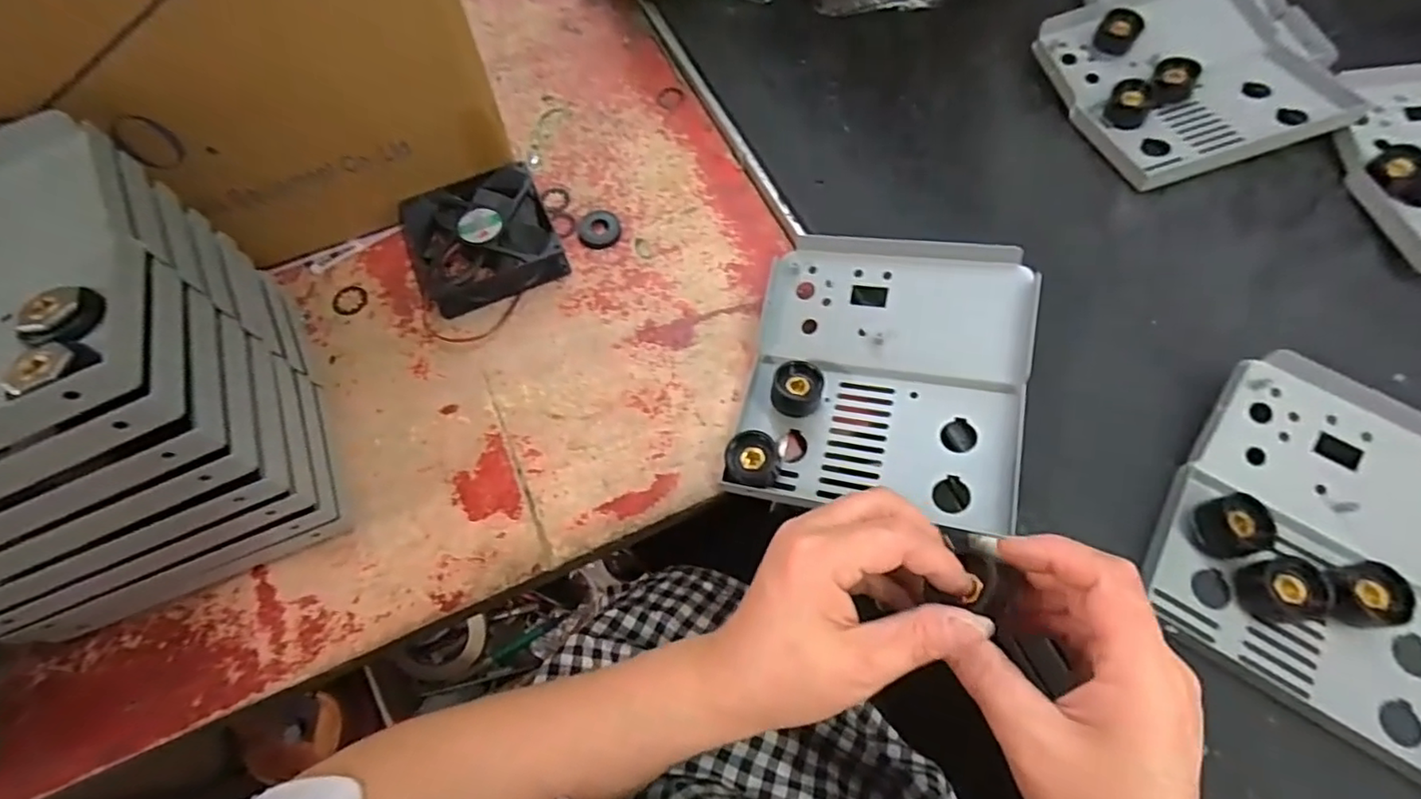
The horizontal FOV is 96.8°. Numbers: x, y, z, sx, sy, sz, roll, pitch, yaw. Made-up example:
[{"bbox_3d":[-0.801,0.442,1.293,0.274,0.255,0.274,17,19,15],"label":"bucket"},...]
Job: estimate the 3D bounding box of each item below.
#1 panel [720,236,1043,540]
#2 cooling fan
[{"bbox_3d":[0.102,-0.017,0.374,0.154,0.041,0.173,12,65,9],"label":"panel"},{"bbox_3d":[-0.156,-0.109,0.429,0.093,0.027,0.088,-24,65,-8],"label":"cooling fan"}]

